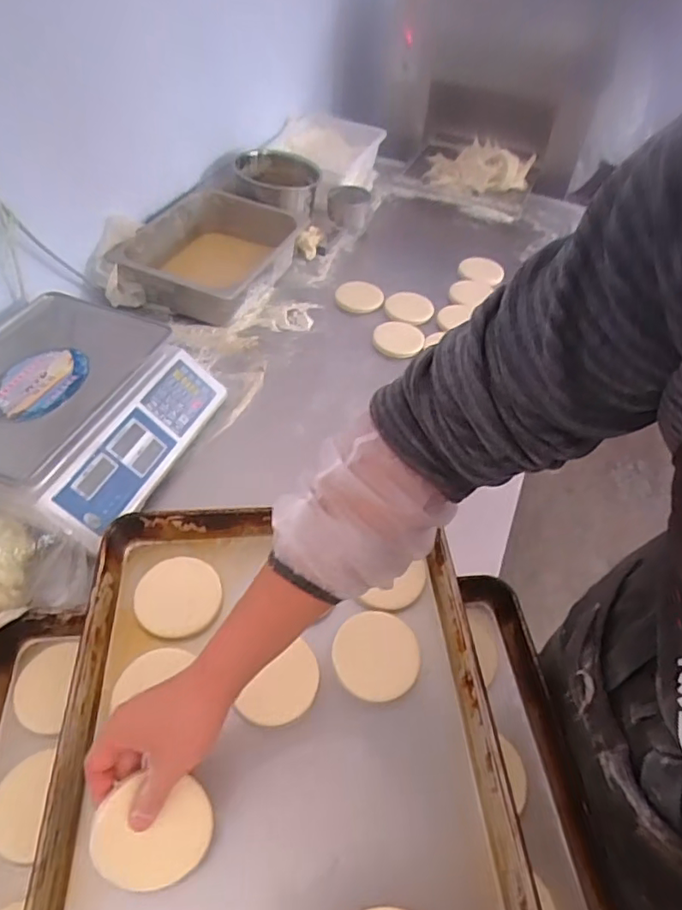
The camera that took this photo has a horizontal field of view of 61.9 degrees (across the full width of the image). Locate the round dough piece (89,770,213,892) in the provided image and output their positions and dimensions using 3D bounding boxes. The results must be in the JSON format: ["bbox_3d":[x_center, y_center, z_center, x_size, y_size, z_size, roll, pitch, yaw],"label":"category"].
[{"bbox_3d":[-0.157,0.317,0.475,0.093,0.010,0.084,9,79,-15],"label":"round dough piece"}]

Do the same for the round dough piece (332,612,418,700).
[{"bbox_3d":[0.038,0.213,0.607,0.089,0.010,0.087,0,64,0],"label":"round dough piece"}]

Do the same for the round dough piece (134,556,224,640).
[{"bbox_3d":[-0.185,0.159,0.642,0.092,0.016,0.088,3,49,-3],"label":"round dough piece"}]

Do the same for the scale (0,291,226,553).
[{"bbox_3d":[-0.388,-0.064,0.816,0.322,0.111,0.348,18,50,10],"label":"scale"}]

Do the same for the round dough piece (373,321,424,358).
[{"bbox_3d":[0.110,-0.221,1.072,0.094,0.014,0.100,3,49,-3],"label":"round dough piece"}]

